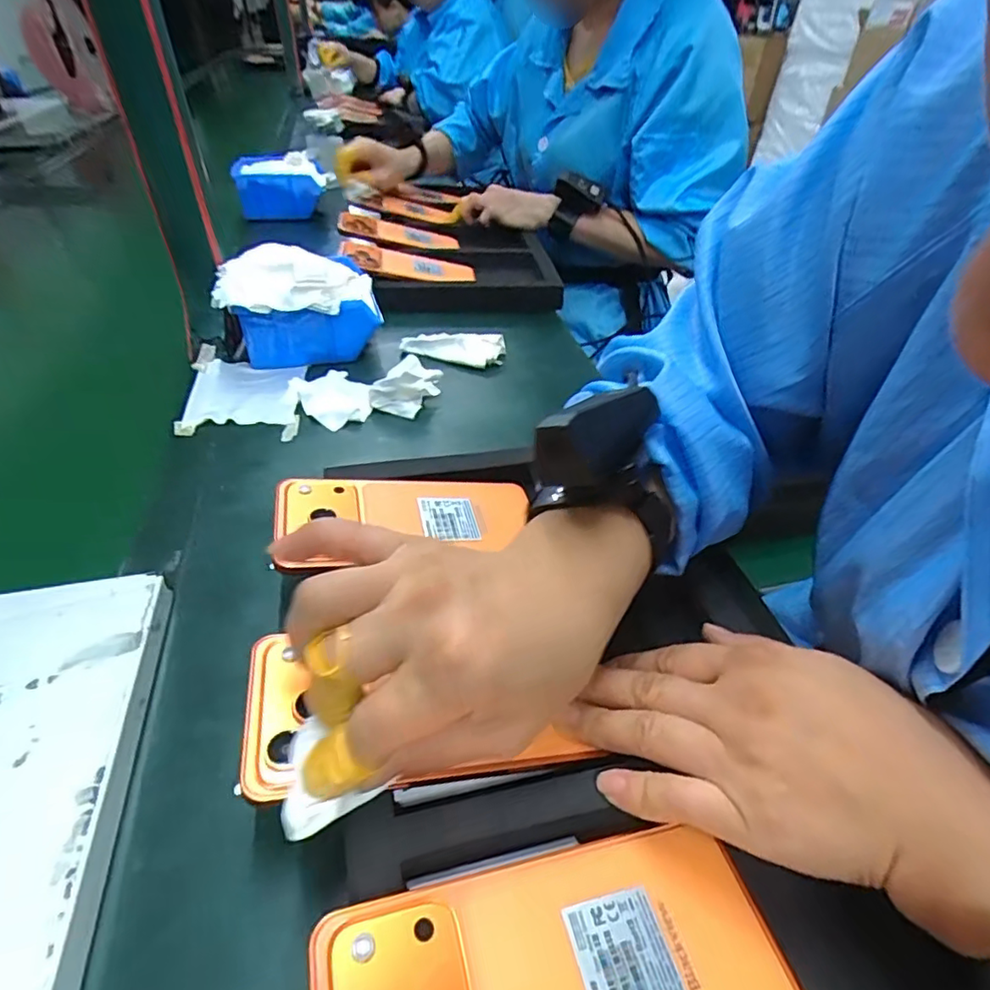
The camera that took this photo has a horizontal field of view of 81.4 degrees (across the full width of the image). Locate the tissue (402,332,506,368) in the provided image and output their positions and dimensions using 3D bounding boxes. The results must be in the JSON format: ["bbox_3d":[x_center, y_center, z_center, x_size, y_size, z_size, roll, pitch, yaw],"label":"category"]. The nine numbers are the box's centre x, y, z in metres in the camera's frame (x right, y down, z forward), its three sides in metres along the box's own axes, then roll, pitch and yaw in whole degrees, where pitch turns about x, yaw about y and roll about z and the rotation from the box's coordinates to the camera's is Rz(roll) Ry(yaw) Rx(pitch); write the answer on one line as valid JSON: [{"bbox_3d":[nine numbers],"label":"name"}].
[{"bbox_3d":[-0.040,-0.154,0.581,0.100,0.023,0.038,10,42,9],"label":"tissue"}]

